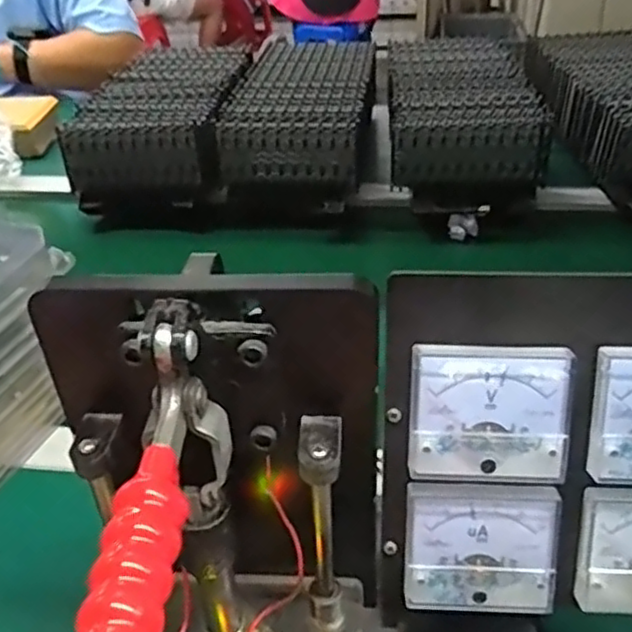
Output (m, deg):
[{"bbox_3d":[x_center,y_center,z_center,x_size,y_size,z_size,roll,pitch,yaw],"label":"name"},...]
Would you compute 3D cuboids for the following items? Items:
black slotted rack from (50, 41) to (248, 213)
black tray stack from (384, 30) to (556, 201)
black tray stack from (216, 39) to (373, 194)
[{"bbox_3d":[-0.191,-0.271,0.904,0.174,0.081,0.331,1,36,6],"label":"black slotted rack"},{"bbox_3d":[0.185,-0.276,0.895,0.171,0.088,0.380,1,36,5],"label":"black tray stack"},{"bbox_3d":[-0.014,-0.278,0.897,0.165,0.076,0.341,2,36,7],"label":"black tray stack"}]

